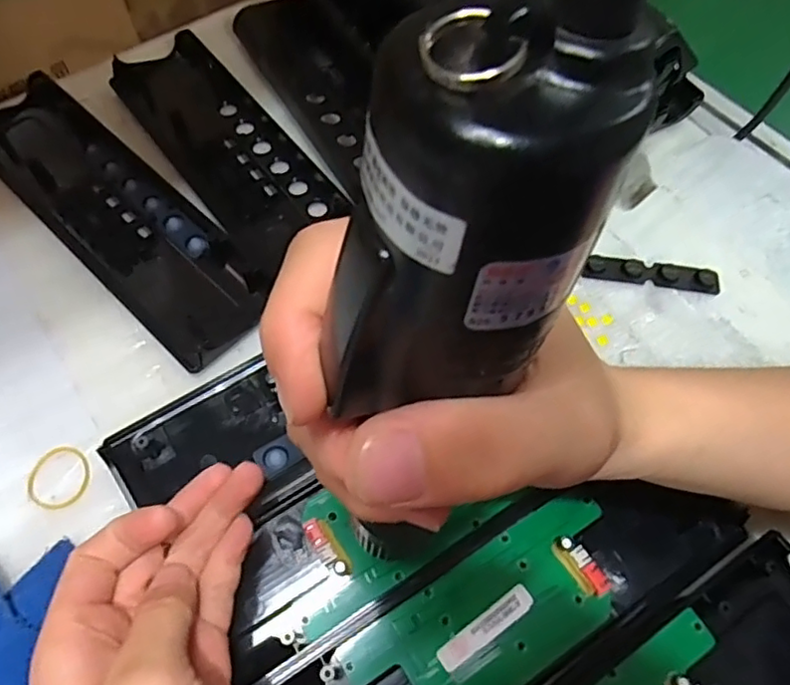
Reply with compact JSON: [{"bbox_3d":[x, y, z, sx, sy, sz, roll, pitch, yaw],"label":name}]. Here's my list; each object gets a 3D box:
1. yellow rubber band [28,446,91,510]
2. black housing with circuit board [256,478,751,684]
[{"bbox_3d":[-0.168,0.067,0.301,0.028,0.004,0.031,-18,64,-11],"label":"yellow rubber band"},{"bbox_3d":[0.047,0.125,0.268,0.237,0.016,0.068,-28,66,-15],"label":"black housing with circuit board"}]

